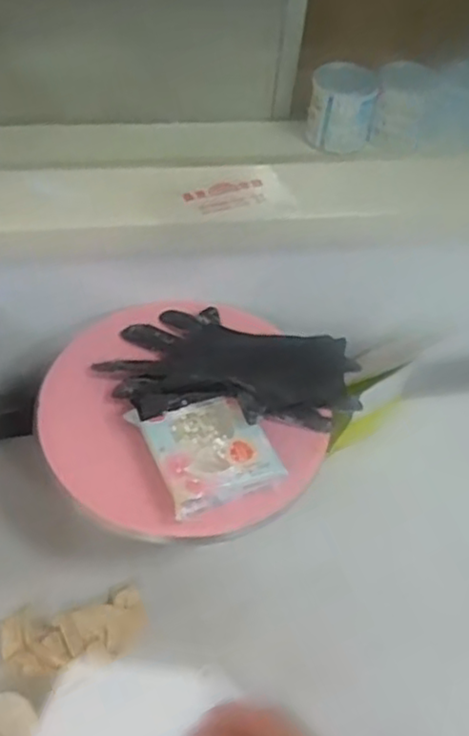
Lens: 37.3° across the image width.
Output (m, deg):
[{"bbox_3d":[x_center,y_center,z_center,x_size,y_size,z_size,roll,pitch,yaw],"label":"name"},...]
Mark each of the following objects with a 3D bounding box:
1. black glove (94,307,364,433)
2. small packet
[{"bbox_3d":[-0.003,-0.003,0.738,0.273,0.049,0.173,4,48,-2],"label":"black glove"},{"bbox_3d":[-0.026,0.073,0.666,0.109,0.033,0.117,-16,52,-19],"label":"small packet"}]

